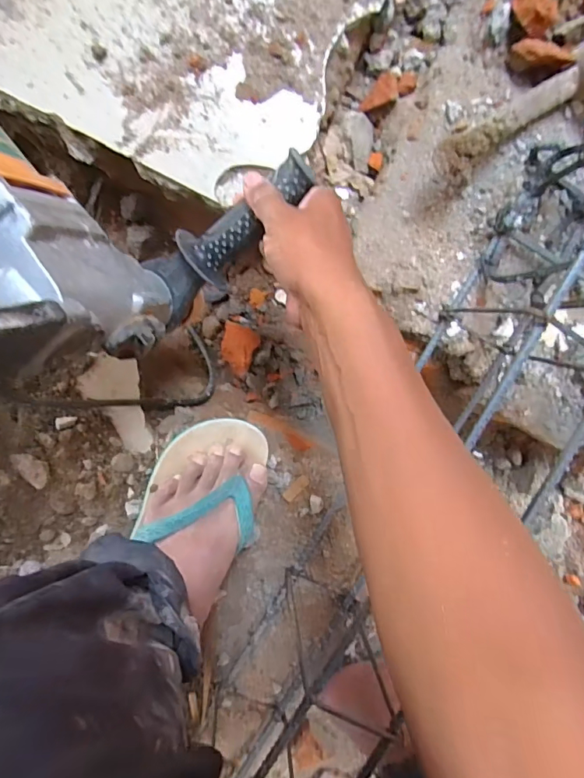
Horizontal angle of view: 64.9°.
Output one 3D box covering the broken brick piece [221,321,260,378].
[{"bbox_3d":[-0.073,-0.054,0.618,0.051,0.012,0.063,22,101,23],"label":"broken brick piece"}]

